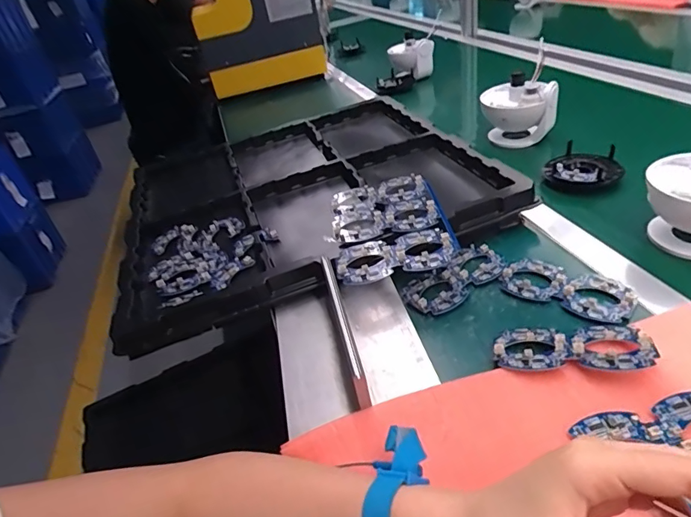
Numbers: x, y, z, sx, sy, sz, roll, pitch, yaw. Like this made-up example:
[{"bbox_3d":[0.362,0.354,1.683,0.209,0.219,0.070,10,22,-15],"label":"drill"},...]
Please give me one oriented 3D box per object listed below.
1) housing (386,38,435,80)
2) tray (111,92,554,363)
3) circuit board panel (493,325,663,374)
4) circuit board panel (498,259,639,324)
[{"bbox_3d":[0.170,-0.508,1.174,0.110,0.088,0.072,-6,35,8],"label":"housing"},{"bbox_3d":[-0.069,-0.103,0.701,0.519,0.076,0.553,-18,35,-9],"label":"tray"},{"bbox_3d":[0.199,0.076,0.409,0.126,0.008,0.067,-6,24,20],"label":"circuit board panel"},{"bbox_3d":[0.231,0.029,0.479,0.126,0.012,0.063,19,45,37],"label":"circuit board panel"}]

